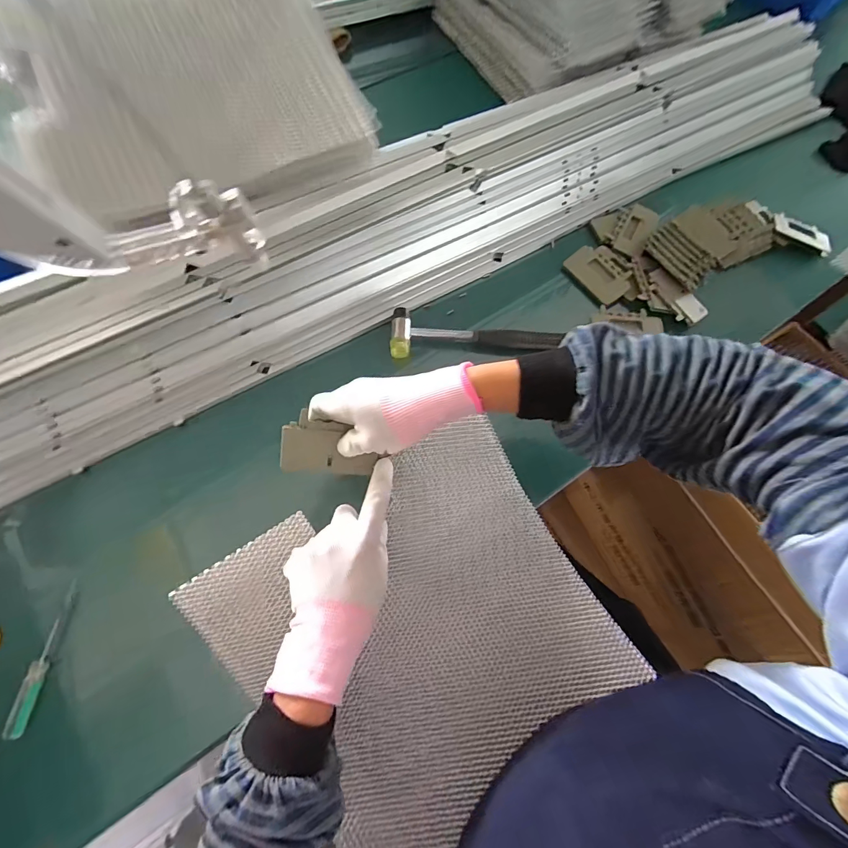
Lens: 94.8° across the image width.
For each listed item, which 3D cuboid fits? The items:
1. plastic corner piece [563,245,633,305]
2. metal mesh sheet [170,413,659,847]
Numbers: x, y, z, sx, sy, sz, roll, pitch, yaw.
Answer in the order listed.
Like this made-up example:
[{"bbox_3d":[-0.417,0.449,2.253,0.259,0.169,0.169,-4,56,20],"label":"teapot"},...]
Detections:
[{"bbox_3d":[0.242,-0.208,0.530,0.065,0.018,0.088,-29,74,-11],"label":"plastic corner piece"},{"bbox_3d":[0.006,0.193,0.364,0.318,0.077,0.304,-33,75,-12],"label":"metal mesh sheet"}]

